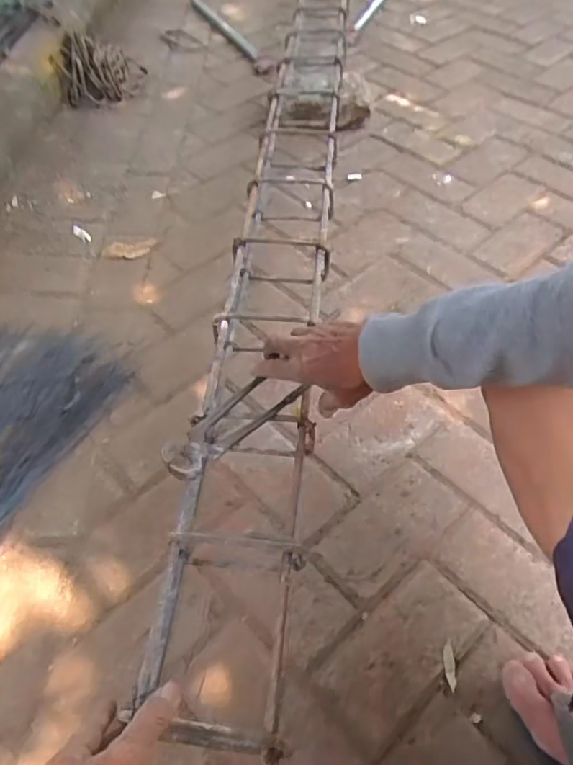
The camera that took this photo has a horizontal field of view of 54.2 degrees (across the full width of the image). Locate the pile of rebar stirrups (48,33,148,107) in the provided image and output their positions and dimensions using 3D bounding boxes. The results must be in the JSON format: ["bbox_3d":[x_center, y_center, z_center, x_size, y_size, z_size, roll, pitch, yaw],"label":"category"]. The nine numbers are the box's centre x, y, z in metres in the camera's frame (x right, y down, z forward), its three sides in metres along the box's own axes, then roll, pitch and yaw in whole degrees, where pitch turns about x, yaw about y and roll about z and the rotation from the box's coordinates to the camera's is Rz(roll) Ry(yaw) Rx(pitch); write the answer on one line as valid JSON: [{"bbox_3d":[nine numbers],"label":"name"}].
[{"bbox_3d":[-0.407,-0.686,1.235,0.204,0.108,0.088,-19,58,-15],"label":"pile of rebar stirrups"}]

